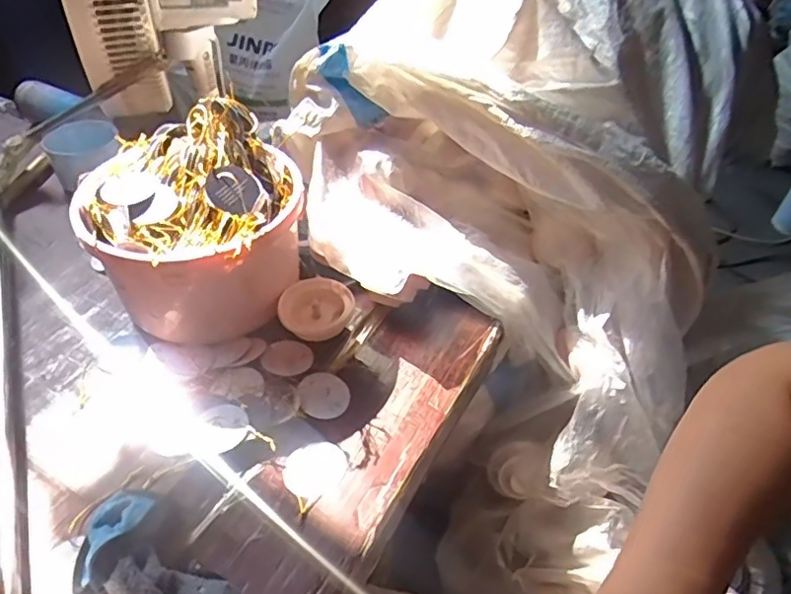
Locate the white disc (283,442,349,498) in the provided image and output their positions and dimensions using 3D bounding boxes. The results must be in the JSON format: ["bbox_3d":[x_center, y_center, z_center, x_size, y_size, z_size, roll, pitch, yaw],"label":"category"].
[{"bbox_3d":[-0.069,0.151,0.507,0.055,0.004,0.048,-8,44,-10],"label":"white disc"}]

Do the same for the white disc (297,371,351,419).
[{"bbox_3d":[-0.071,0.093,0.567,0.049,0.006,0.055,-8,44,-9],"label":"white disc"}]

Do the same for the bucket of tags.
[{"bbox_3d":[-0.206,-0.070,0.613,0.215,0.170,0.220,-7,44,-9],"label":"bucket of tags"}]

